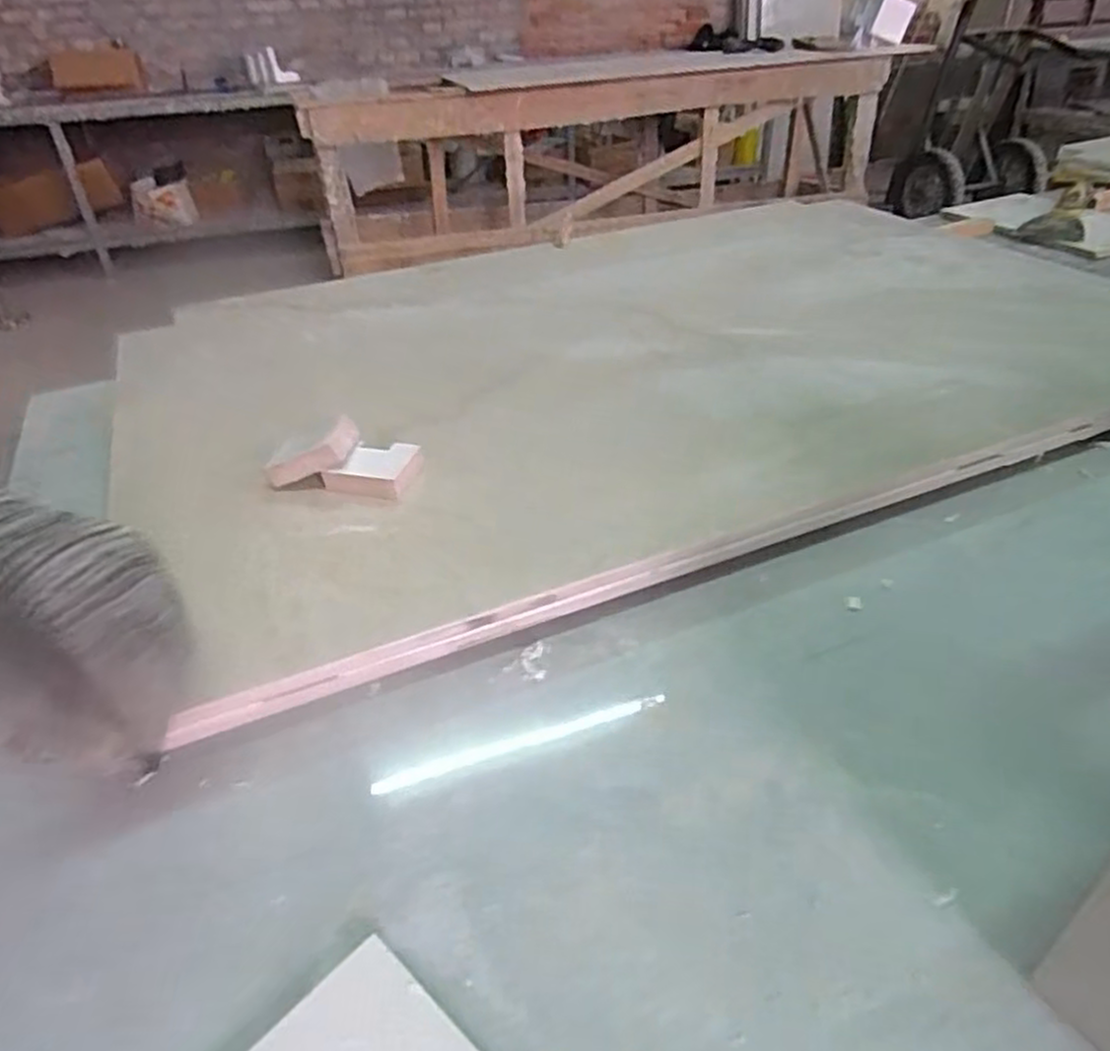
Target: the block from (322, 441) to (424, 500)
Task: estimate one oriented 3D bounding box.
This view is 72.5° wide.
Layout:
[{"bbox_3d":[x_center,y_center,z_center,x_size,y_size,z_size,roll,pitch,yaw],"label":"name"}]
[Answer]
[{"bbox_3d":[-0.116,-0.037,0.489,0.057,0.019,0.042,10,39,17],"label":"block"}]

